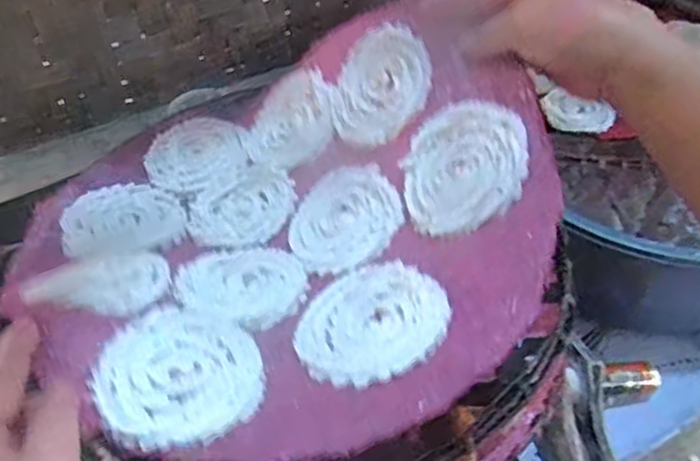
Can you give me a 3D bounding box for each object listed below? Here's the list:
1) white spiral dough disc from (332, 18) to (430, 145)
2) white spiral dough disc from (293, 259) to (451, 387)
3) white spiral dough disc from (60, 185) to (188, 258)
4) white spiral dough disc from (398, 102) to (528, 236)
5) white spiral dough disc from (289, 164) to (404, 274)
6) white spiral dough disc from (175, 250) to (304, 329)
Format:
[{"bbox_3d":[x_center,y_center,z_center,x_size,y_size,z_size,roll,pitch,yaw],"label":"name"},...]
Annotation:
[{"bbox_3d":[0.018,-0.095,0.448,0.004,0.079,0.079,11,42,-46],"label":"white spiral dough disc"},{"bbox_3d":[0.010,0.046,0.353,0.077,0.006,0.079,-15,36,11],"label":"white spiral dough disc"},{"bbox_3d":[-0.156,-0.009,0.472,0.082,0.006,0.069,-6,47,-6],"label":"white spiral dough disc"},{"bbox_3d":[0.063,-0.037,0.384,0.074,0.004,0.080,-20,58,29],"label":"white spiral dough disc"},{"bbox_3d":[-0.005,-0.008,0.421,0.070,0.005,0.080,-37,47,3],"label":"white spiral dough disc"},{"bbox_3d":[-0.063,0.031,0.398,0.072,0.008,0.074,4,29,-2],"label":"white spiral dough disc"}]

